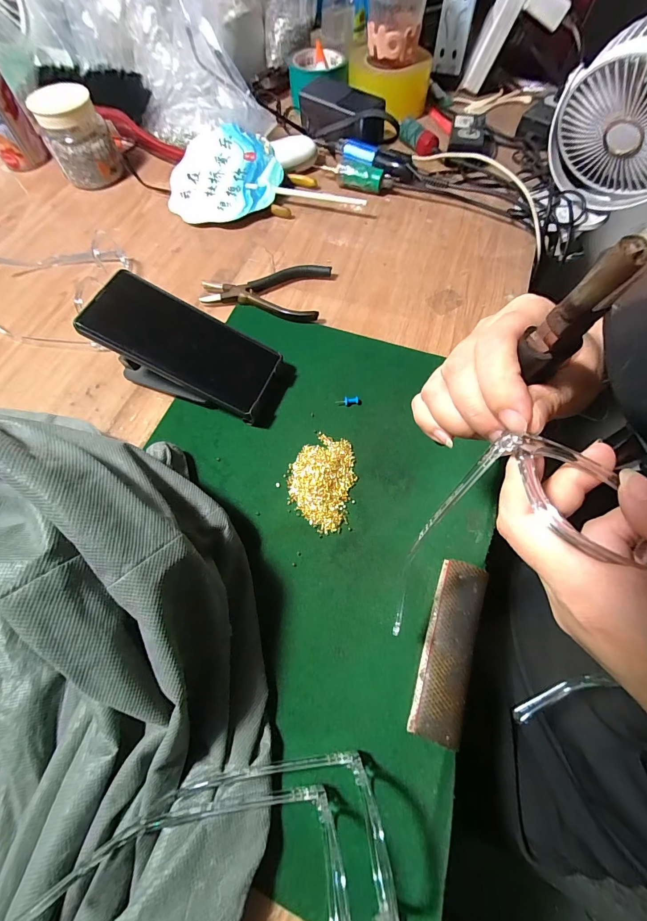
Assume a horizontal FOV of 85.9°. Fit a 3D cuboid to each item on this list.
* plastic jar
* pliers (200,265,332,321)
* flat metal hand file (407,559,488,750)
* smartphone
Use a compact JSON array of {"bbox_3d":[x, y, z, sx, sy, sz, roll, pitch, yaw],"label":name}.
[{"bbox_3d":[-0.339,-0.447,0.487,0.087,0.092,0.069,-29,68,-11],"label":"plastic jar"},{"bbox_3d":[-0.067,-0.201,0.405,0.137,0.014,0.079,10,66,6],"label":"pliers"},{"bbox_3d":[0.092,0.133,0.250,0.034,0.005,0.117,18,68,10],"label":"flat metal hand file"},{"bbox_3d":[-0.124,-0.108,0.315,0.158,0.008,0.080,27,66,-9],"label":"smartphone"}]

